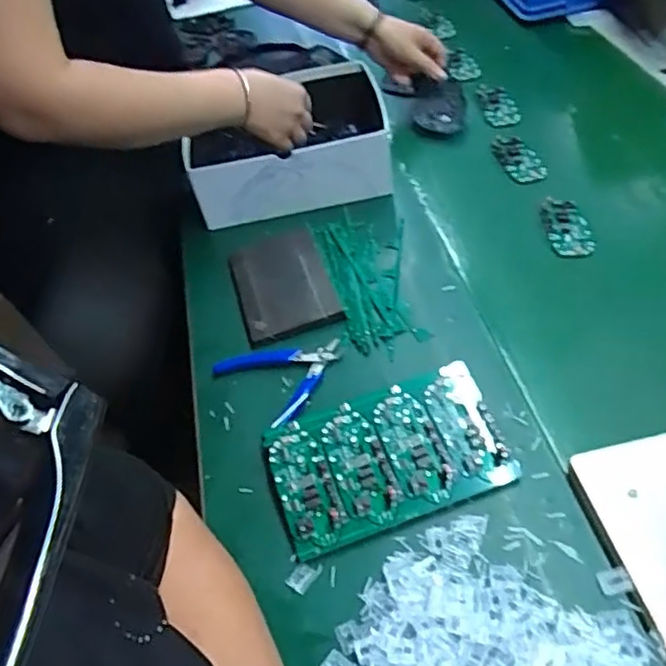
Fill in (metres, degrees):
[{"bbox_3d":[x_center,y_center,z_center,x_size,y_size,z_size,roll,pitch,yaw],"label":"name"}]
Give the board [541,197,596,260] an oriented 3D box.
[{"bbox_3d":[0.260,-0.119,0.711,0.047,0.016,0.078,-7,47,4],"label":"board"}]

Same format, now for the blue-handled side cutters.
[{"bbox_3d":[-0.049,0.031,0.616,0.107,0.012,0.105,-5,47,6],"label":"blue-handled side cutters"}]

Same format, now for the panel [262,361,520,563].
[{"bbox_3d":[0.042,0.100,0.534,0.185,0.028,0.111,-19,48,-7],"label":"panel"}]

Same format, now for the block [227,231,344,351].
[{"bbox_3d":[-0.055,-0.054,0.690,0.098,0.011,0.151,-17,47,-5],"label":"block"}]

